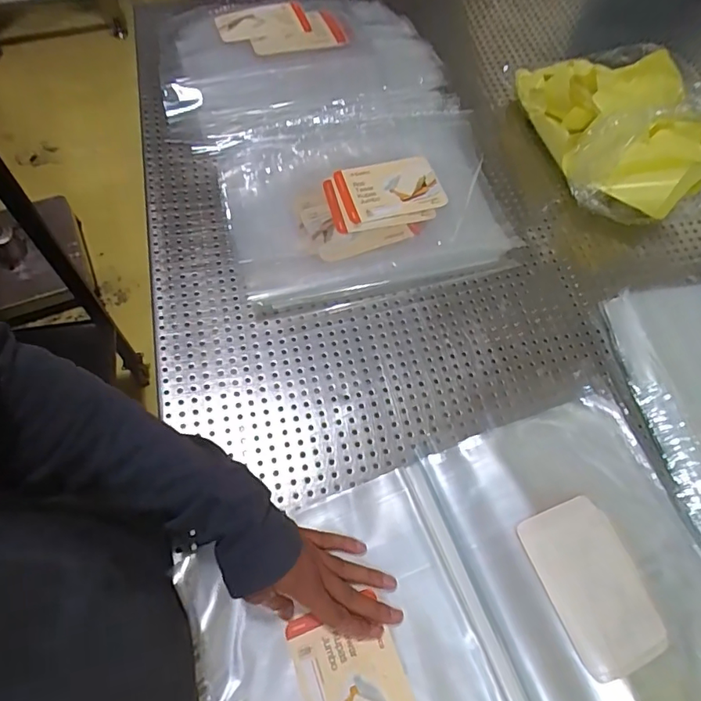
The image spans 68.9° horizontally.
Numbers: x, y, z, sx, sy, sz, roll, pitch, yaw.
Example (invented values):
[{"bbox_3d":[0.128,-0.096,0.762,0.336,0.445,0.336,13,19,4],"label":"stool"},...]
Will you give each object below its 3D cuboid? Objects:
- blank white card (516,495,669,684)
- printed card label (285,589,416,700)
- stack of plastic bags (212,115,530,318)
[{"bbox_3d":[0.215,0.205,0.452,0.085,0.006,0.134,-18,66,-12],"label":"blank white card"},{"bbox_3d":[0.006,0.280,0.422,0.082,0.005,0.123,-17,67,-17],"label":"printed card label"},{"bbox_3d":[0.024,-0.176,0.634,0.334,0.022,0.243,-14,76,-13],"label":"stack of plastic bags"}]

